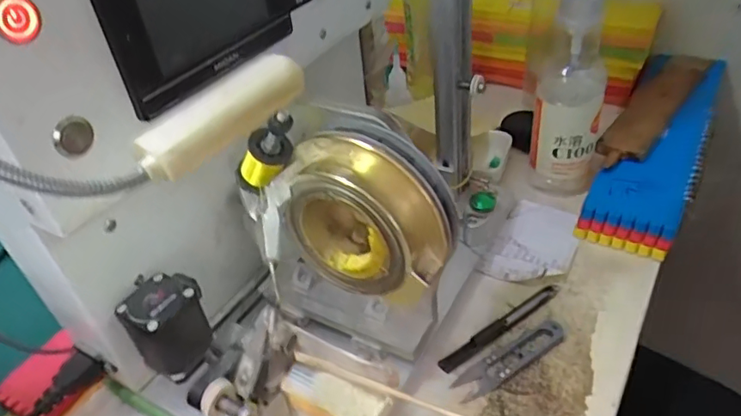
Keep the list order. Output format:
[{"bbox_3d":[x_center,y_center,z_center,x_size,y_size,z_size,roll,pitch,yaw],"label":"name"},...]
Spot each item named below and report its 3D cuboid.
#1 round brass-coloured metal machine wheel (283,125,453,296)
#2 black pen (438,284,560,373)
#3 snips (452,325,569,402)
[{"bbox_3d":[-0.003,0.002,0.333,0.100,0.093,0.043,14,44,24],"label":"round brass-coloured metal machine wheel"},{"bbox_3d":[0.105,0.092,0.435,0.124,0.007,0.011,-28,44,-23],"label":"black pen"},{"bbox_3d":[0.105,0.113,0.411,0.096,0.007,0.021,-24,42,-19],"label":"snips"}]

